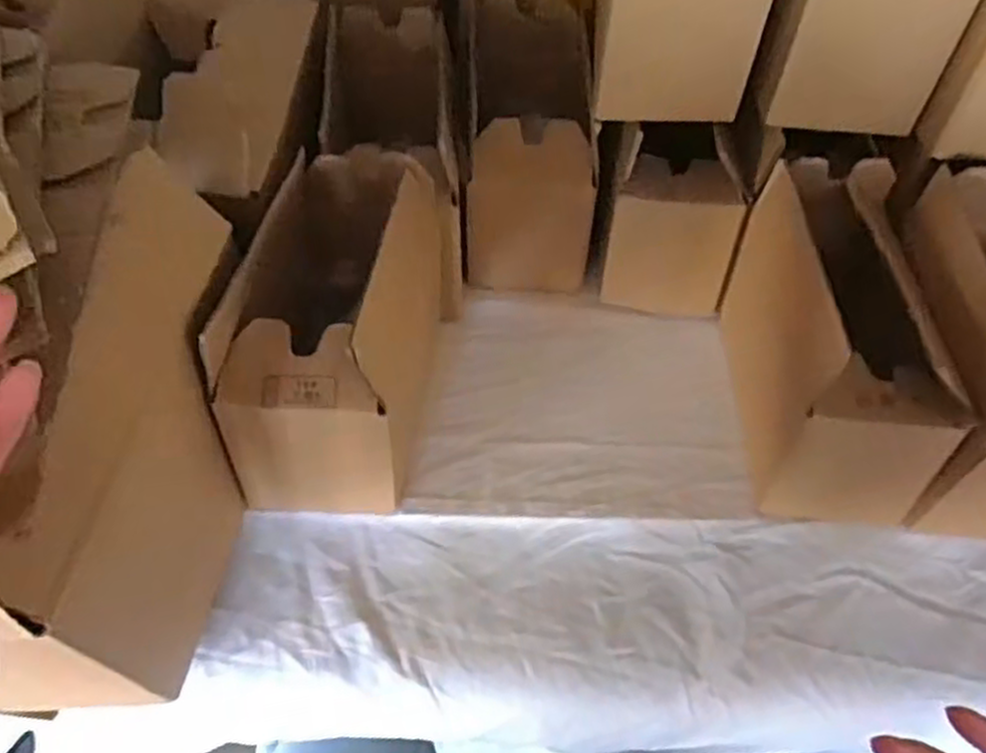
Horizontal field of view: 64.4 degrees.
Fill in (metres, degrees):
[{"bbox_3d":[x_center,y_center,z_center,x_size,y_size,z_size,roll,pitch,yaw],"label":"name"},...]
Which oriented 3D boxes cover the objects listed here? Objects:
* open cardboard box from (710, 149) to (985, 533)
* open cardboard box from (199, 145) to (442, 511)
[{"bbox_3d":[0.218,-0.012,0.512,0.105,0.167,0.196,3,53,-1],"label":"open cardboard box"},{"bbox_3d":[-0.094,-0.026,0.510,0.098,0.158,0.197,10,53,4],"label":"open cardboard box"}]

